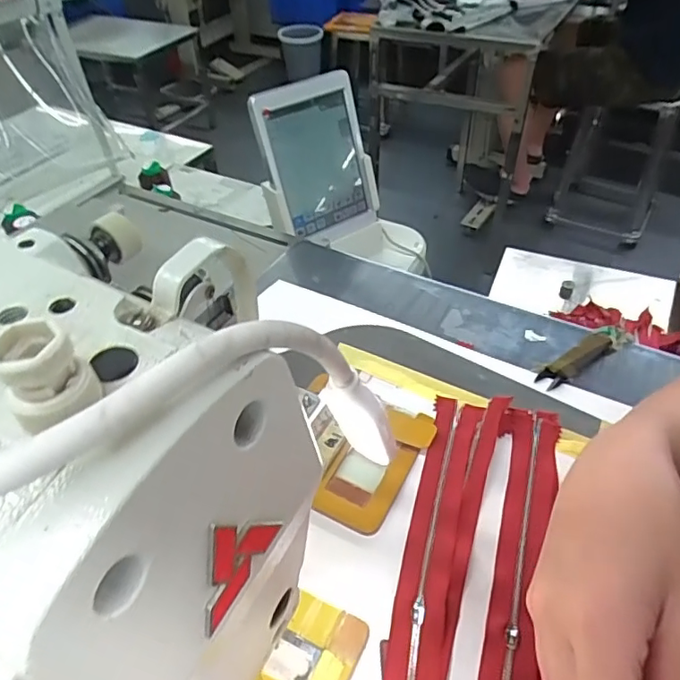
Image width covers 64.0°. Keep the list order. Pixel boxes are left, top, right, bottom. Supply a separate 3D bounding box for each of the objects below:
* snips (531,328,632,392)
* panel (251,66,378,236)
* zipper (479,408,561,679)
[{"bbox_3d":[0.219,0.014,0.490,0.104,0.009,0.026,-27,49,-22],"label":"snips"},{"bbox_3d":[-0.031,-0.234,0.724,0.153,0.202,0.019,-26,31,-15],"label":"panel"},{"bbox_3d":[0.125,0.137,0.373,0.040,0.009,0.222,11,46,14],"label":"zipper"}]

